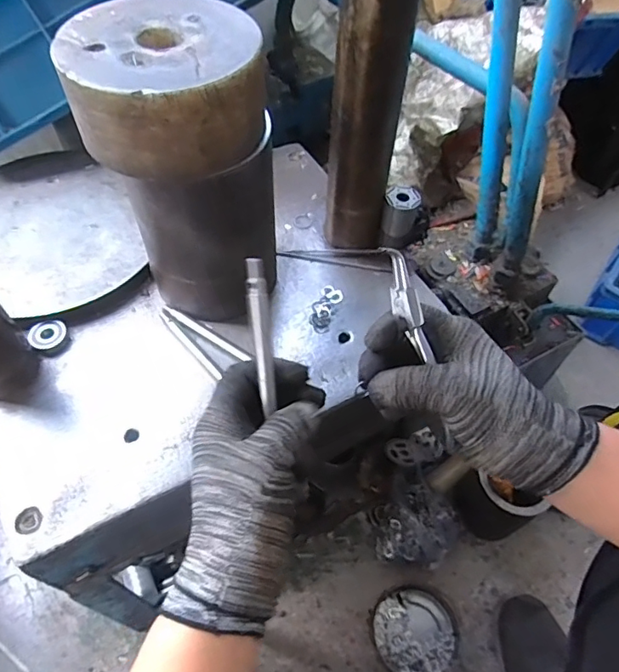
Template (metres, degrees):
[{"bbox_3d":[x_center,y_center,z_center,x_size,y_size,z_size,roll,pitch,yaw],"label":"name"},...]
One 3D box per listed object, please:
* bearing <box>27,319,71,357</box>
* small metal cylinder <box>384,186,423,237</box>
[{"bbox_3d":[-0.260,0.001,0.520,0.034,0.017,0.034,1,55,-1],"label":"bearing"},{"bbox_3d":[0.100,-0.137,0.573,0.036,0.041,0.034,14,56,8],"label":"small metal cylinder"}]

